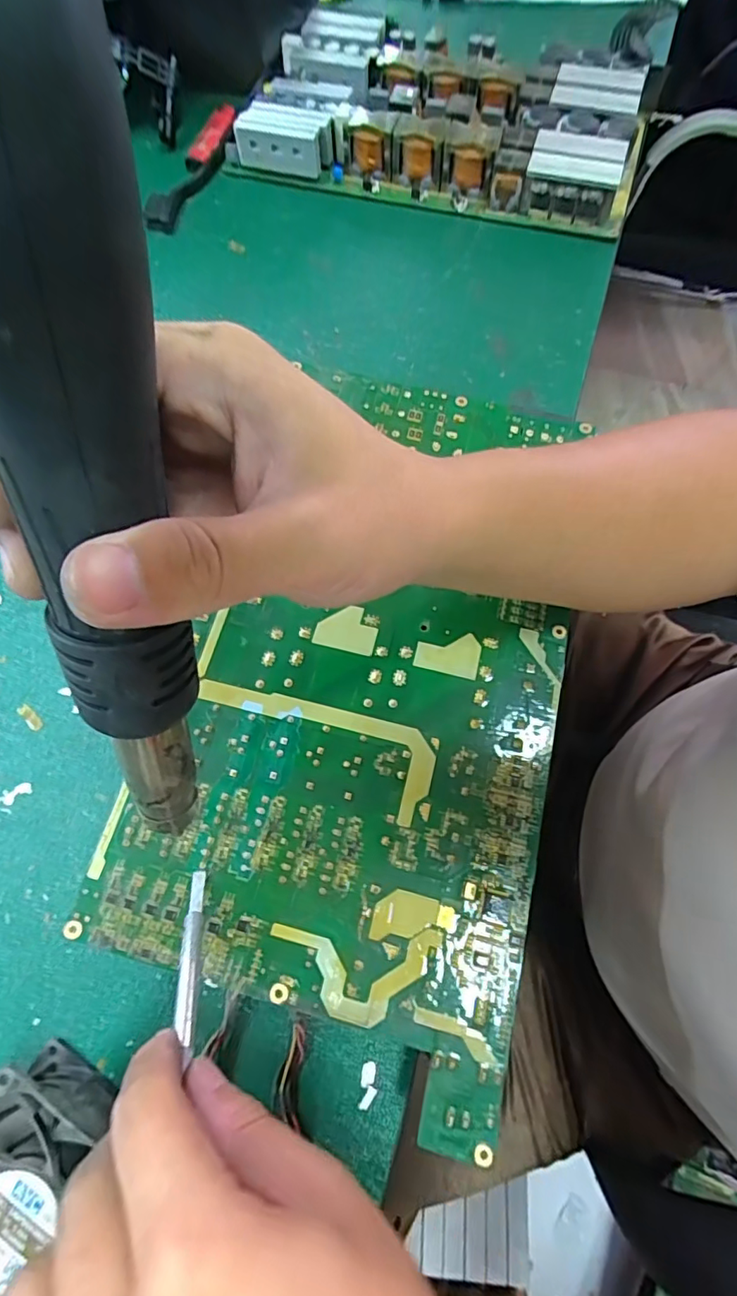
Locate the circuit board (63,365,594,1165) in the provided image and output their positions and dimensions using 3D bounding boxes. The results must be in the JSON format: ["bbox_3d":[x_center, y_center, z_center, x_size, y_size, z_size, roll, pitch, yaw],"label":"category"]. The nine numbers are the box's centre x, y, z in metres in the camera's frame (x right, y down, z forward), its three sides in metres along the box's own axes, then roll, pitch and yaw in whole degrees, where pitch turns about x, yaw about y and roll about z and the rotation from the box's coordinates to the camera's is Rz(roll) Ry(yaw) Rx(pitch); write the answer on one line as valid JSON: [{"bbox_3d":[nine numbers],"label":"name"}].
[{"bbox_3d":[0.003,0.005,0.280,0.189,0.005,0.354,14,70,5],"label":"circuit board"}]

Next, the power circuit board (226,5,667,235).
[{"bbox_3d":[0.067,-0.462,0.465,0.324,0.047,0.194,16,71,6],"label":"power circuit board"}]

